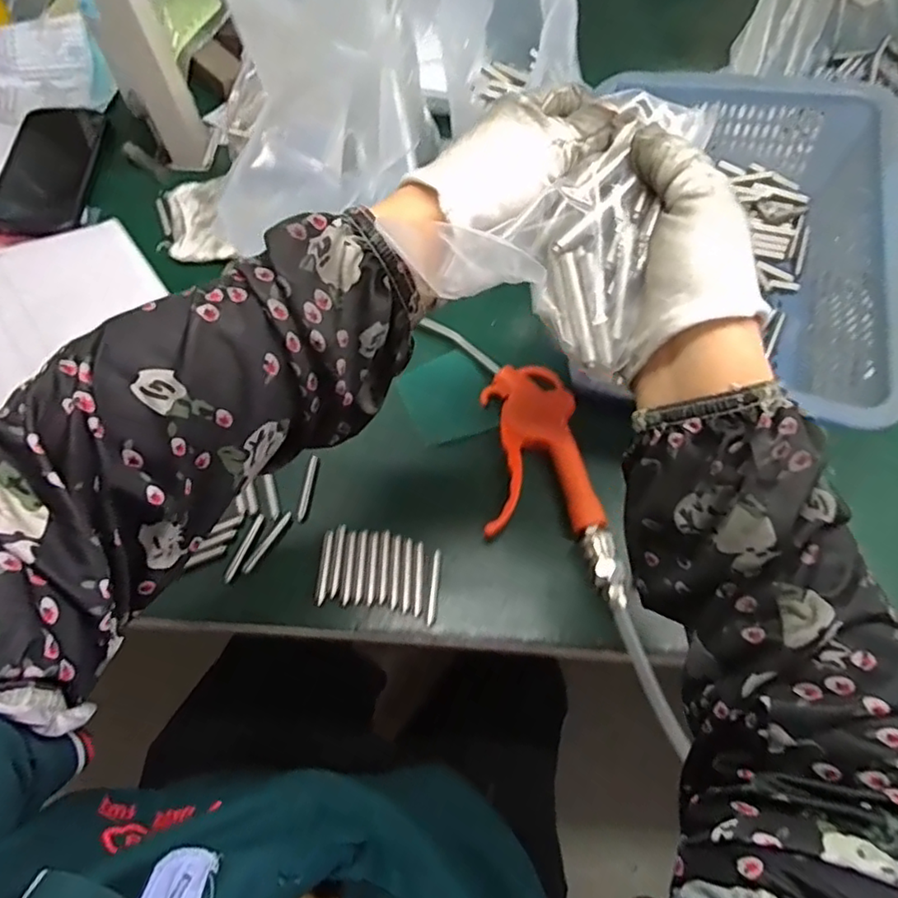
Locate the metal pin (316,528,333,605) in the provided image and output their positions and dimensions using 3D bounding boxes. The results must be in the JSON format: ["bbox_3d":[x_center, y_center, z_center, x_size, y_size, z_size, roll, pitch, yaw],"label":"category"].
[{"bbox_3d":[-0.084,0.080,0.415,0.006,0.004,0.051,2,63,3],"label":"metal pin"}]

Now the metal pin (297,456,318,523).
[{"bbox_3d":[-0.102,0.029,0.445,0.005,0.007,0.048,8,64,6],"label":"metal pin"}]

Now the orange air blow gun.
[{"bbox_3d":[0.063,0.022,0.436,0.075,0.019,0.184,-8,63,-2],"label":"orange air blow gun"}]

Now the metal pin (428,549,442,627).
[{"bbox_3d":[-0.009,0.092,0.411,0.005,0.005,0.050,4,63,4],"label":"metal pin"}]

